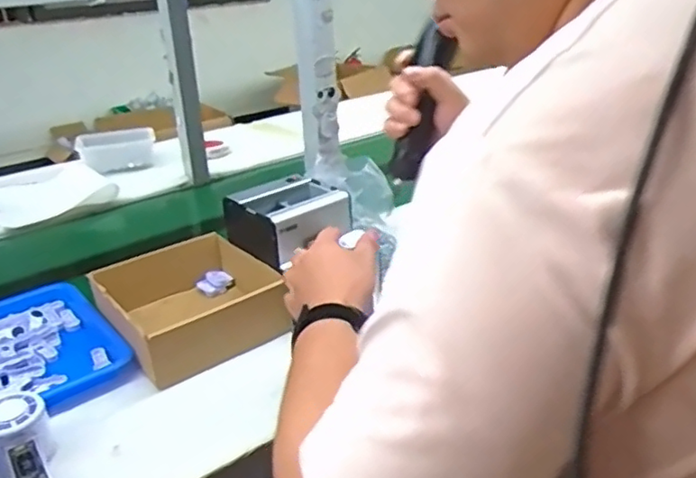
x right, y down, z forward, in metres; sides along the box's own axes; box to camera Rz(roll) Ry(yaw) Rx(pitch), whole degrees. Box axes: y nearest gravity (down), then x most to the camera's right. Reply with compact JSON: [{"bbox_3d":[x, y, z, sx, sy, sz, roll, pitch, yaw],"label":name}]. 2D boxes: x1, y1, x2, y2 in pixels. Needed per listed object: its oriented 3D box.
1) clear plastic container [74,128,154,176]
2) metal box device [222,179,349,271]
[{"bbox_3d":[-0.524,-0.198,1.414,0.171,0.079,0.071,-14,27,-23],"label":"clear plastic container"},{"bbox_3d":[-0.083,-0.018,0.848,0.139,0.089,0.130,-19,30,-32],"label":"metal box device"}]

